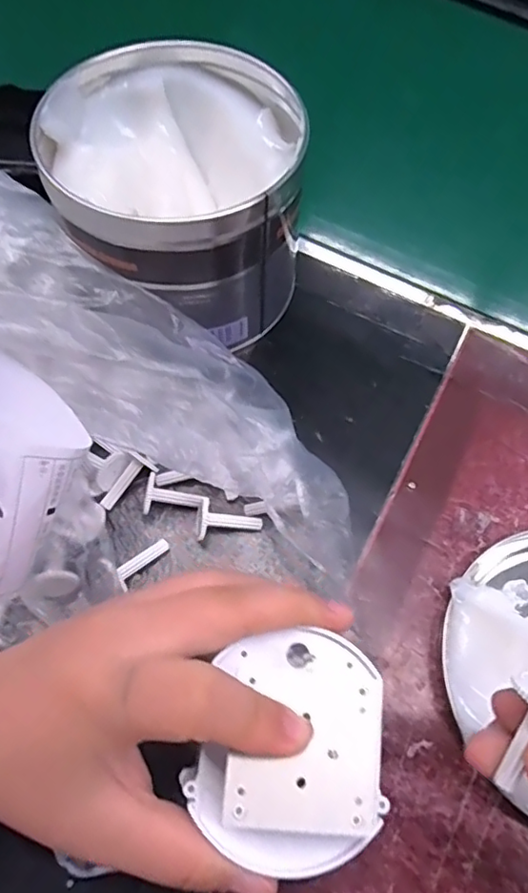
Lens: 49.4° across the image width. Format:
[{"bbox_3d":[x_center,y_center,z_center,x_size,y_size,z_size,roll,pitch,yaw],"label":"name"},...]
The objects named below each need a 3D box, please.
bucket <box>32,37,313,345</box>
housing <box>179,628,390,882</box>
[{"bbox_3d":[-0.044,-0.127,0.311,0.125,0.098,0.128,1,64,-2],"label":"bucket"},{"bbox_3d":[0.008,0.092,0.176,0.059,0.021,0.067,1,65,-1],"label":"housing"}]

